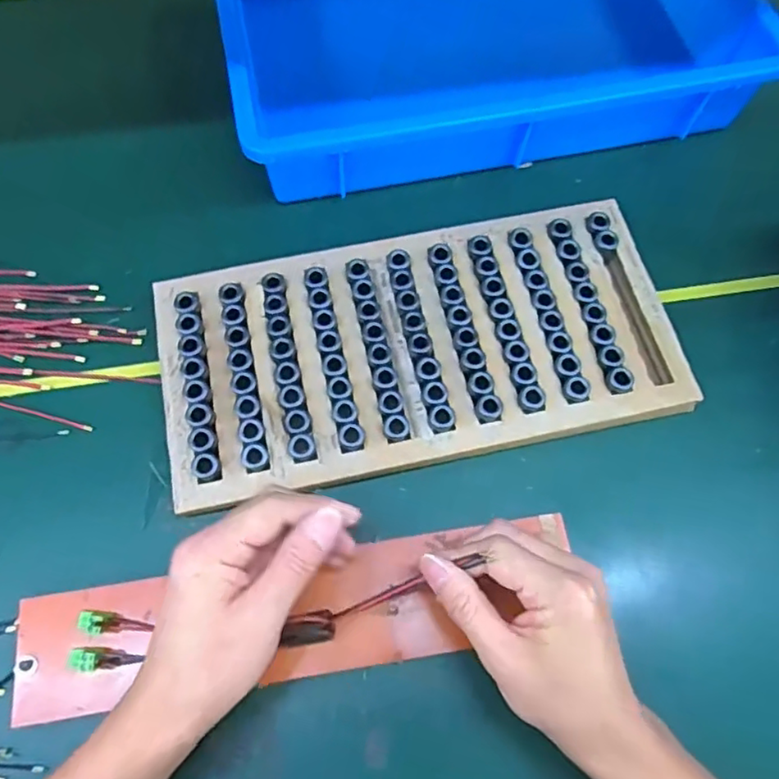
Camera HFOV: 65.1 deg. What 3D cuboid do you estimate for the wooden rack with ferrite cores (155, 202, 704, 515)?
[{"bbox_3d":[0.022,-0.034,0.445,0.360,0.035,0.174,-11,68,-5],"label":"wooden rack with ferrite cores"}]

